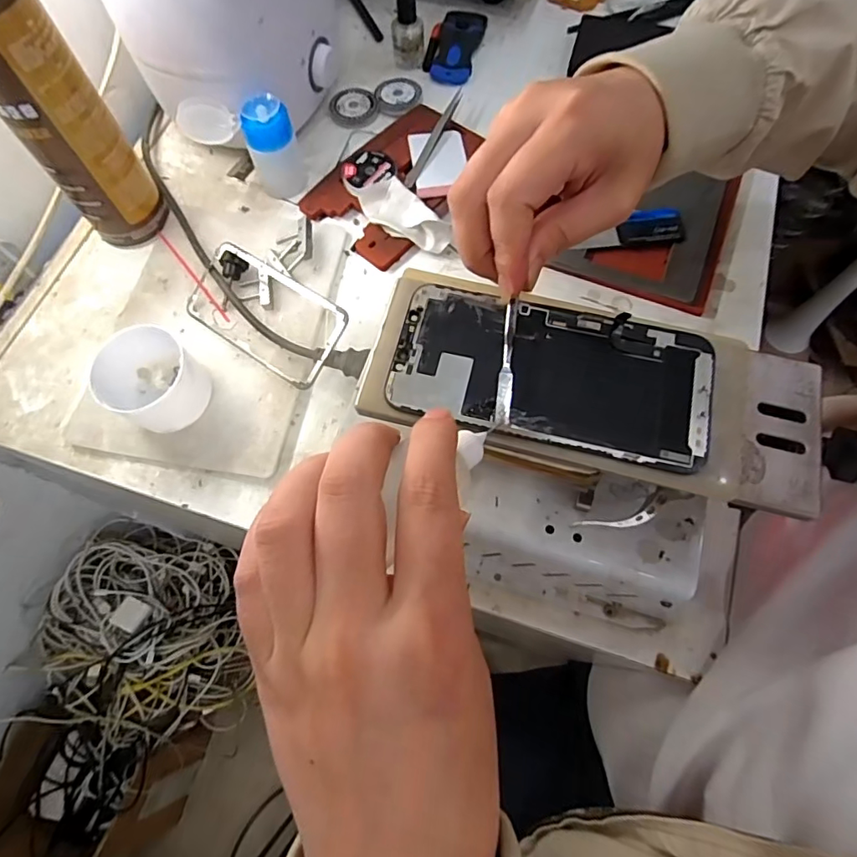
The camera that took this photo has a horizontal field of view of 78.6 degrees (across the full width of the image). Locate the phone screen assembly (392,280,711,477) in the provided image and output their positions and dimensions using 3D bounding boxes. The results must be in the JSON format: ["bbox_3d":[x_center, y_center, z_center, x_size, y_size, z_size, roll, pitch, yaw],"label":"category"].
[{"bbox_3d":[0.056,-0.027,0.241,0.142,0.004,0.067,13,69,7],"label":"phone screen assembly"}]

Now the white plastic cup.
[{"bbox_3d":[-0.205,-0.038,0.386,0.074,0.049,0.070,-1,68,1],"label":"white plastic cup"}]

